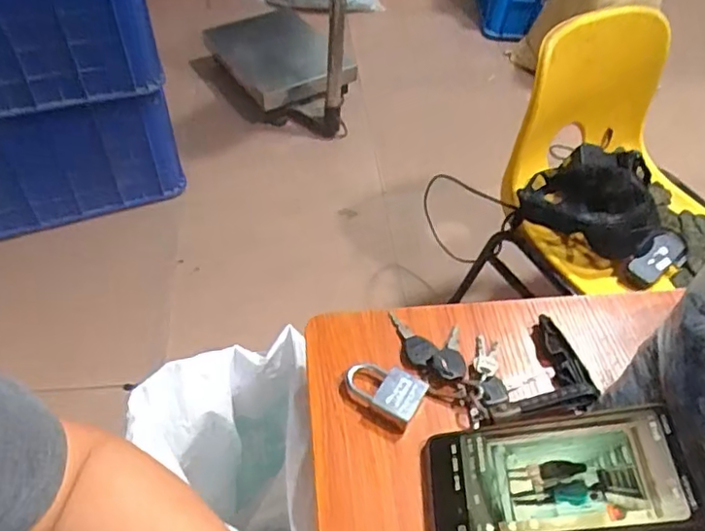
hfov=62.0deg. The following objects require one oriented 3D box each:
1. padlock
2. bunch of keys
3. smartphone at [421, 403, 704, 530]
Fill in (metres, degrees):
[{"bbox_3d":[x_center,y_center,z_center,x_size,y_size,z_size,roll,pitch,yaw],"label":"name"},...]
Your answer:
[{"bbox_3d":[0.025,0.096,0.457,0.059,0.019,0.034,25,53,17],"label":"padlock"},{"bbox_3d":[0.083,0.072,0.481,0.065,0.016,0.110,-27,56,-23],"label":"bunch of keys"},{"bbox_3d":[0.129,0.140,0.390,0.165,0.011,0.080,-13,48,15],"label":"smartphone"}]

